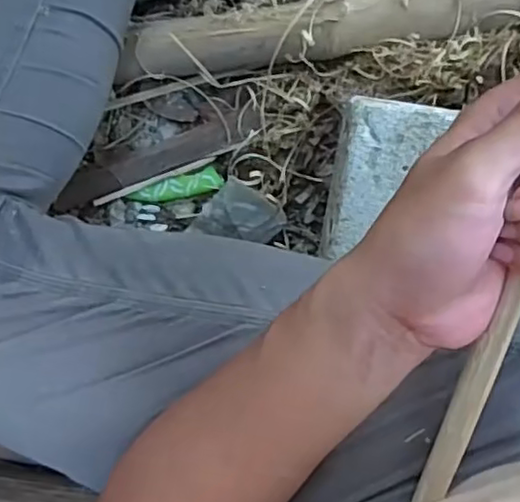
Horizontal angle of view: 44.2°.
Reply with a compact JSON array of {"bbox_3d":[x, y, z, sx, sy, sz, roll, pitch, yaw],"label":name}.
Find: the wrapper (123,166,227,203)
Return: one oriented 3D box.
[{"bbox_3d":[-0.077,-0.058,0.587,0.086,0.009,0.023,-14,96,6],"label":"wrapper"}]

